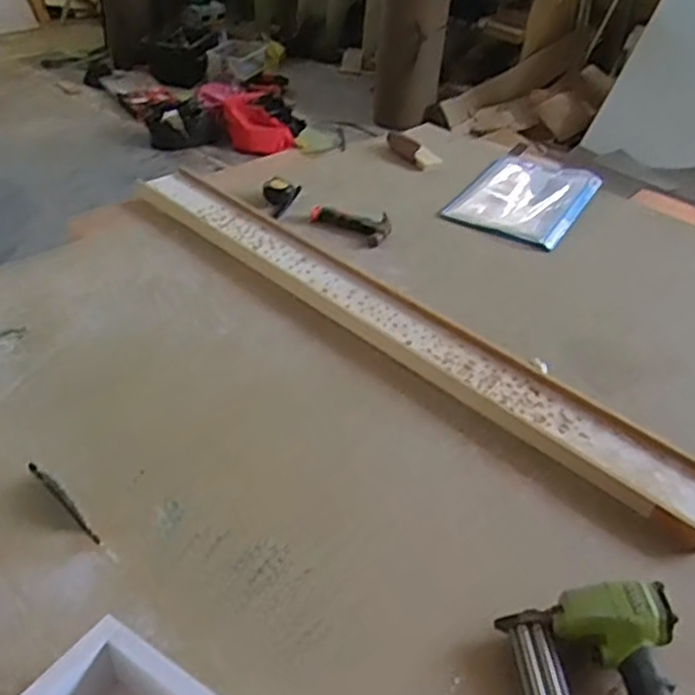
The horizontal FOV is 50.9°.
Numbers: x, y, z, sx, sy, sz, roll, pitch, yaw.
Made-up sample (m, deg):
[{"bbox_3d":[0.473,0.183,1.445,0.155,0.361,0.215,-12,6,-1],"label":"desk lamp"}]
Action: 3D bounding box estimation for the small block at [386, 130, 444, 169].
[{"bbox_3d":[0.152,-0.472,1.734,0.048,0.030,0.184,-19,43,-29],"label":"small block"}]

